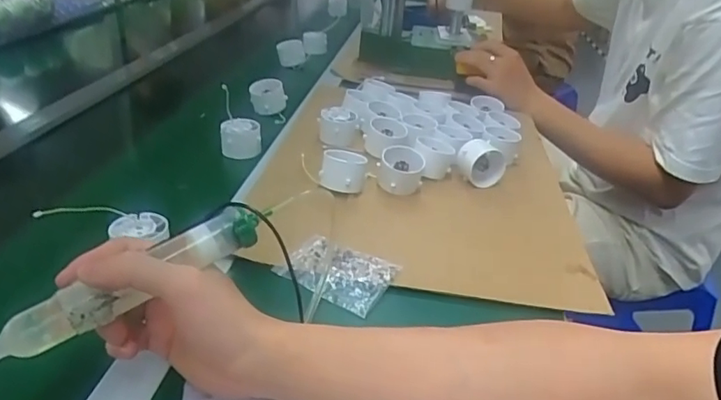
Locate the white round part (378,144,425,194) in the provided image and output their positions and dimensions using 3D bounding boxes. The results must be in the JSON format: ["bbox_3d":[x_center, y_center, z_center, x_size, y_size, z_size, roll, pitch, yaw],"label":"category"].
[{"bbox_3d":[0.047,-0.034,0.647,0.050,0.046,0.049,3,29,-2],"label":"white round part"}]

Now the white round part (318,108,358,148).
[{"bbox_3d":[-0.031,-0.100,0.759,0.052,0.039,0.060,4,29,-1],"label":"white round part"}]

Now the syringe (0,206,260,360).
[{"bbox_3d":[-0.146,0.056,0.333,0.184,0.024,0.032,-30,44,-23],"label":"syringe"}]

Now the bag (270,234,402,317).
[{"bbox_3d":[-0.021,0.065,0.502,0.096,0.011,0.067,20,33,21],"label":"bag"}]

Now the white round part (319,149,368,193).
[{"bbox_3d":[-0.019,-0.031,0.632,0.052,0.042,0.045,6,30,-1],"label":"white round part"}]

